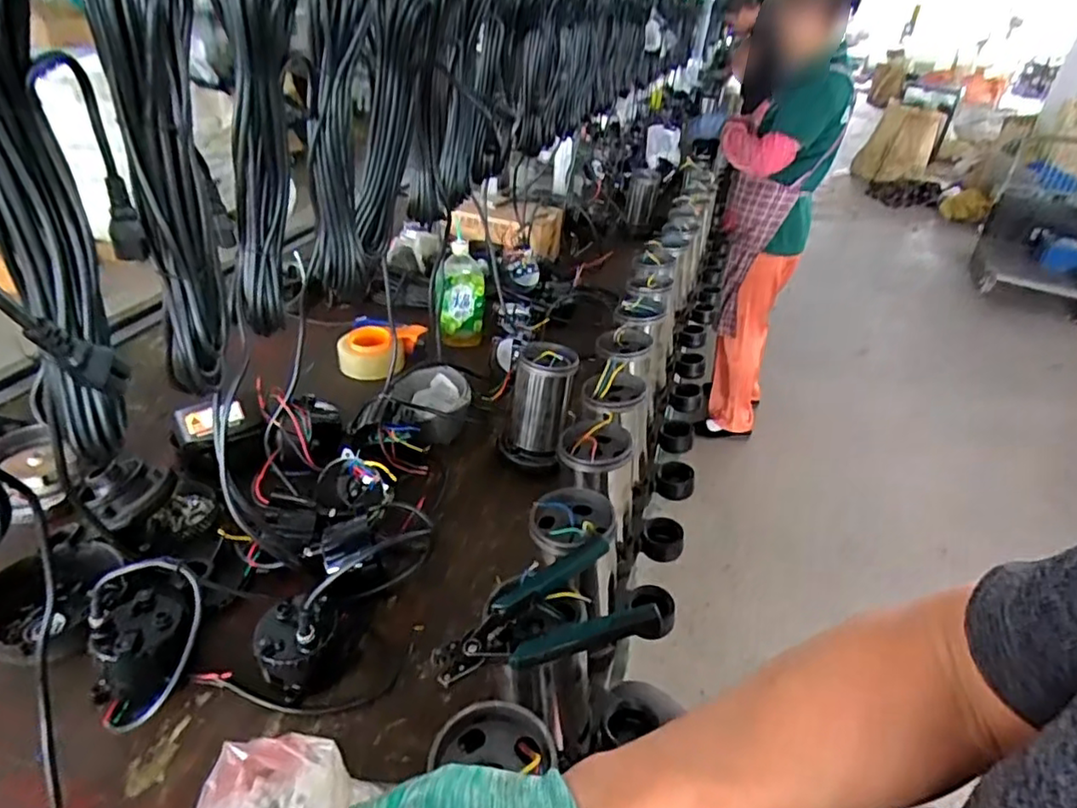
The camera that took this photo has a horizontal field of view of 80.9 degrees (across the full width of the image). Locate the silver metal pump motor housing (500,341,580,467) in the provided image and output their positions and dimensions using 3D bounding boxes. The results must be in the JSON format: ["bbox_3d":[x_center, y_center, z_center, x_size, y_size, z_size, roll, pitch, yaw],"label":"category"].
[{"bbox_3d":[-0.001,0.009,0.968,0.109,0.174,0.087,5,33,0],"label":"silver metal pump motor housing"}]

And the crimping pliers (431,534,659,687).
[{"bbox_3d":[-0.004,0.176,0.537,0.175,0.051,0.123,-10,36,-20],"label":"crimping pliers"}]

